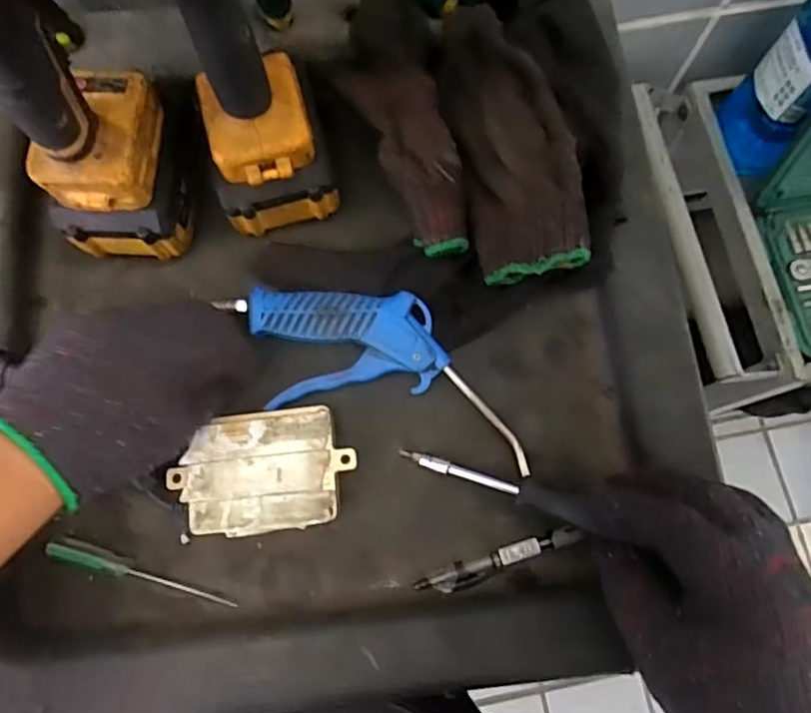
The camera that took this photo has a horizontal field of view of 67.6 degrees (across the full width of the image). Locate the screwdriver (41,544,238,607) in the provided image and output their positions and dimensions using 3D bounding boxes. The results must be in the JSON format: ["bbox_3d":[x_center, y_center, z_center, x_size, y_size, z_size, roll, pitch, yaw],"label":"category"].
[{"bbox_3d":[-0.162,0.135,0.373,0.118,0.011,0.008,15,75,3],"label":"screwdriver"}]

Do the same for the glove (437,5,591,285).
[{"bbox_3d":[0.066,-0.140,0.390,0.066,0.039,0.190,-9,75,-3],"label":"glove"}]

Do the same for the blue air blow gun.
[{"bbox_3d":[-0.017,0.004,0.395,0.204,0.019,0.089,11,75,2],"label":"blue air blow gun"}]

